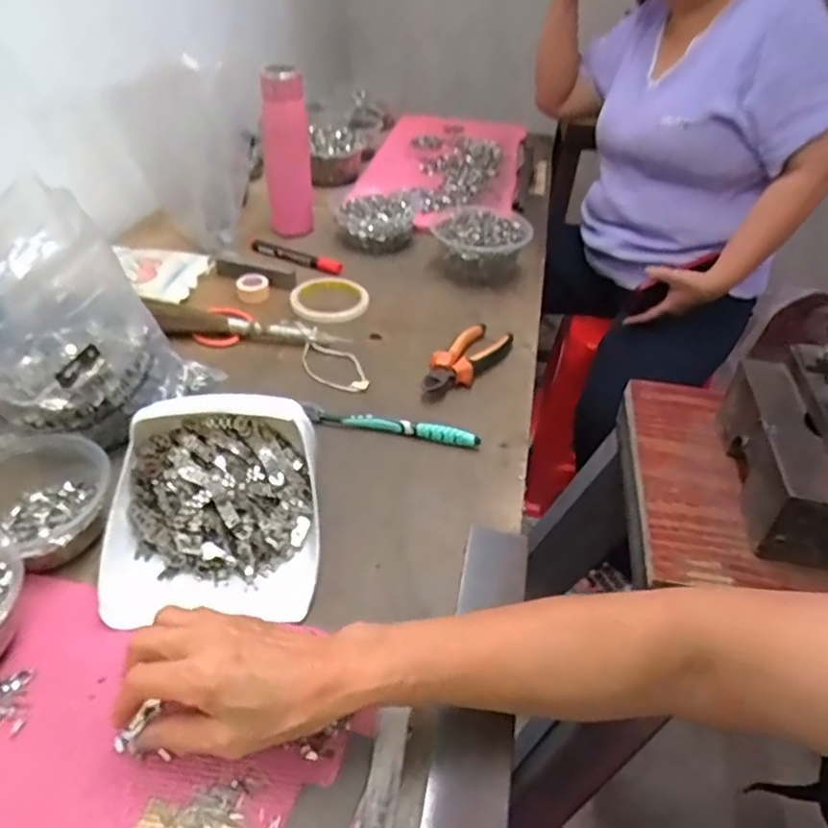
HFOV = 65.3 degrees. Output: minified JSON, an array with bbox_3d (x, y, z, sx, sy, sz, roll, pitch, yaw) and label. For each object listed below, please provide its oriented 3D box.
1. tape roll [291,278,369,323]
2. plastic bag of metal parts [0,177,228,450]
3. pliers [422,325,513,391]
[{"bbox_3d":[-0.109,-0.148,0.831,0.099,0.017,0.099,4,40,-3],"label":"tape roll"},{"bbox_3d":[-0.298,-0.078,0.569,0.146,0.184,0.182,15,41,13],"label":"plastic bag of metal parts"},{"bbox_3d":[0.056,-0.063,0.716,0.048,0.029,0.145,25,43,21],"label":"pliers"}]

